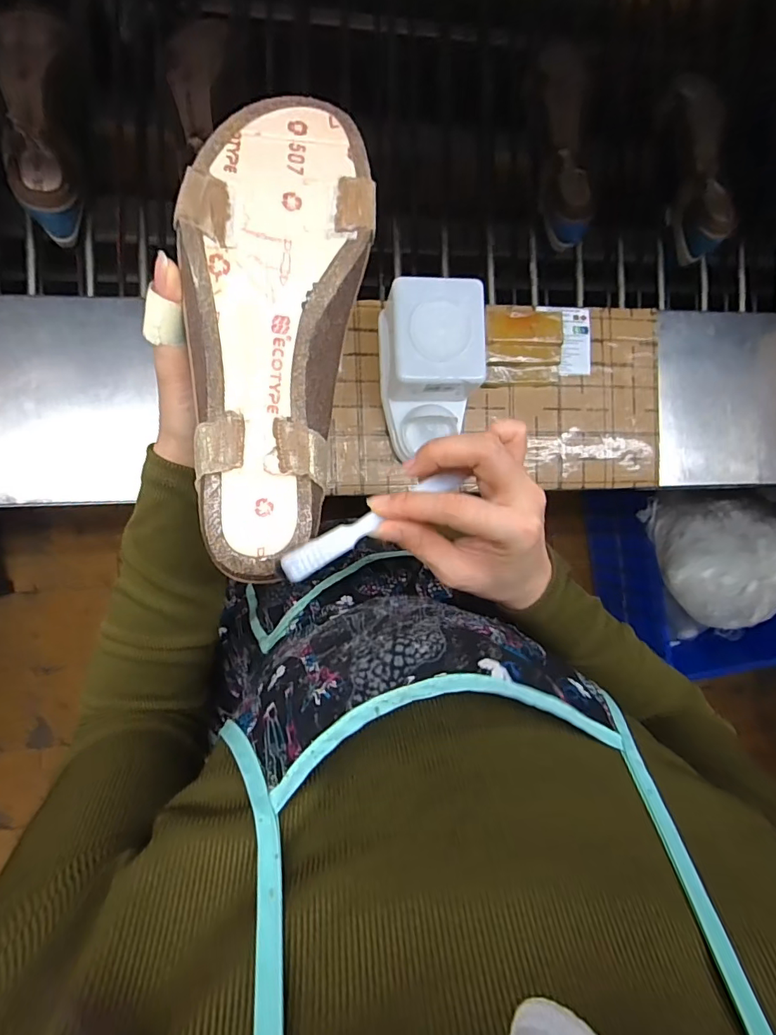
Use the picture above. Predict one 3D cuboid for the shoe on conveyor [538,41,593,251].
[{"bbox_3d":[0.223,-0.485,0.643,0.066,0.073,0.226,-4,89,-8],"label":"shoe on conveyor"}]

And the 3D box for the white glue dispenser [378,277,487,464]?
[{"bbox_3d":[0.047,-0.161,0.545,0.098,0.117,0.159,-4,89,-8],"label":"white glue dispenser"}]

